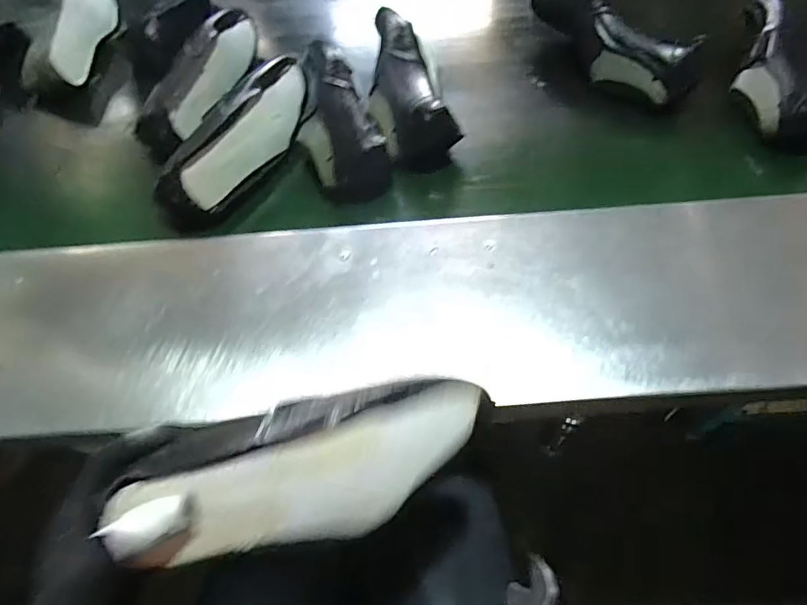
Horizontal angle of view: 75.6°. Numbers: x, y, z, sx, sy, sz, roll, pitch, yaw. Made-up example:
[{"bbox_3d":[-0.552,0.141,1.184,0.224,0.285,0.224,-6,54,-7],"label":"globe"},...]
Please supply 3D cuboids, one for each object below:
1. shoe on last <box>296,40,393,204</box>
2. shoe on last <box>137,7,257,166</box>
[{"bbox_3d":[-0.090,-0.251,0.675,0.098,0.068,0.243,-14,71,-5],"label":"shoe on last"},{"bbox_3d":[-0.299,-0.337,0.758,0.083,0.081,0.273,14,60,12],"label":"shoe on last"}]

